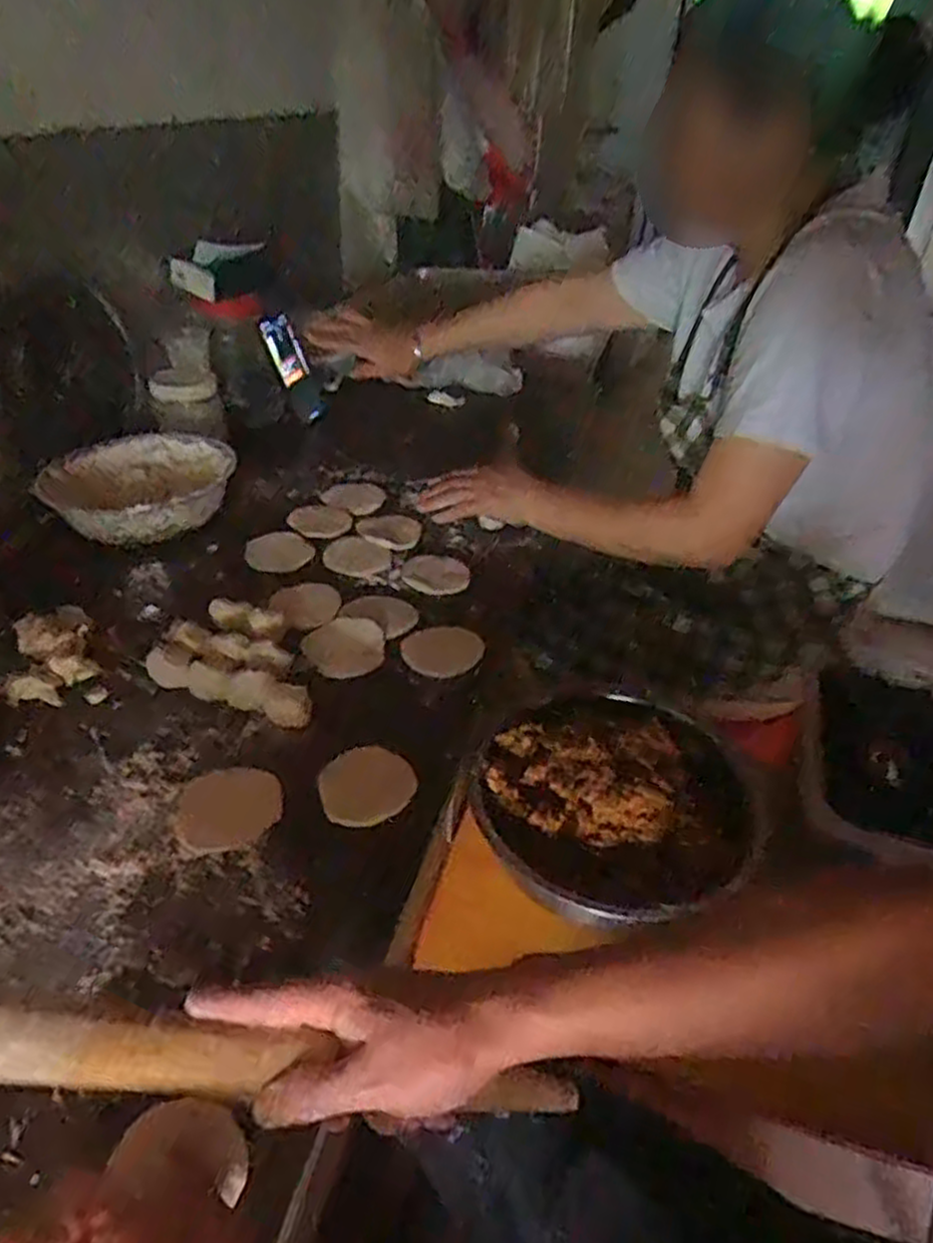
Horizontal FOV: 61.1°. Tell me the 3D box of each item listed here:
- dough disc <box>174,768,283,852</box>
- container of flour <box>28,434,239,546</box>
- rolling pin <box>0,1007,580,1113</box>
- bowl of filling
[{"bbox_3d":[-0.182,0.142,0.609,0.076,0.004,0.076,3,35,-2],"label":"dough disc"},{"bbox_3d":[-0.391,-0.163,0.972,0.194,0.067,0.203,-1,36,-7],"label":"container of flour"},{"bbox_3d":[-0.099,0.218,0.389,0.307,0.035,0.029,6,35,-2],"label":"rolling pin"},{"bbox_3d":[0.144,0.178,0.764,0.249,0.063,0.264,3,35,-2],"label":"bowl of filling"}]

